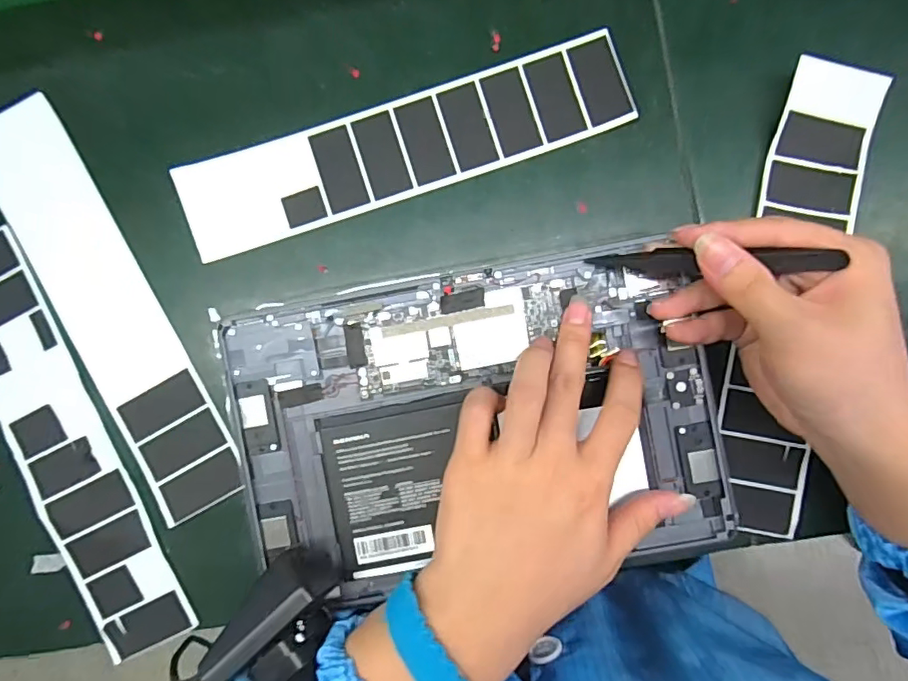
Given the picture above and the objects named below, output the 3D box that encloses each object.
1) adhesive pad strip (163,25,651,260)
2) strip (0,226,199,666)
[{"bbox_3d":[-0.030,-0.114,0.316,0.265,0.008,0.054,-18,89,2],"label":"adhesive pad strip"},{"bbox_3d":[-0.237,0.063,0.325,0.056,0.006,0.266,-27,89,2],"label":"strip"}]

